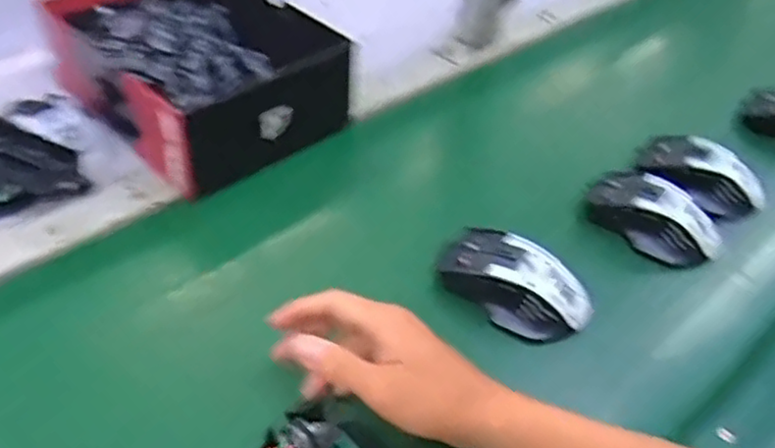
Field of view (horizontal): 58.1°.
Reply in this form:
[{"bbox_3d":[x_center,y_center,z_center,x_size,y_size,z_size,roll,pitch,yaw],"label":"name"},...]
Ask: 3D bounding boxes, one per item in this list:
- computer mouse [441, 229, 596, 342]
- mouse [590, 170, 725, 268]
[{"bbox_3d":[0.095,0.043,0.527,0.117,0.039,0.062,27,47,20],"label":"computer mouse"},{"bbox_3d":[0.227,-0.008,0.596,0.117,0.040,0.065,31,48,23],"label":"mouse"}]

